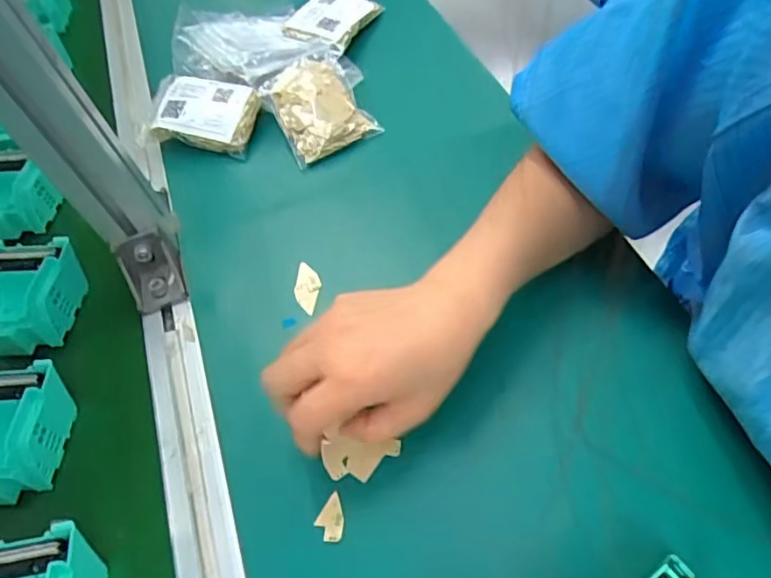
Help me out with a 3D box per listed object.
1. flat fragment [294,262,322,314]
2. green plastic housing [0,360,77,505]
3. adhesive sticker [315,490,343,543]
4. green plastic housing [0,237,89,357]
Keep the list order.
[{"bbox_3d":[-0.056,-0.001,0.423,0.018,0.007,0.039,-7,64,-2],"label":"flat fragment"},{"bbox_3d":[-0.246,0.096,0.374,0.077,0.050,0.082,-3,50,2],"label":"green plastic housing"},{"bbox_3d":[-0.029,0.128,0.328,0.018,0.004,0.024,22,68,28],"label":"adhesive sticker"},{"bbox_3d":[-0.274,0.008,0.436,0.083,0.049,0.077,1,50,6],"label":"green plastic housing"}]

